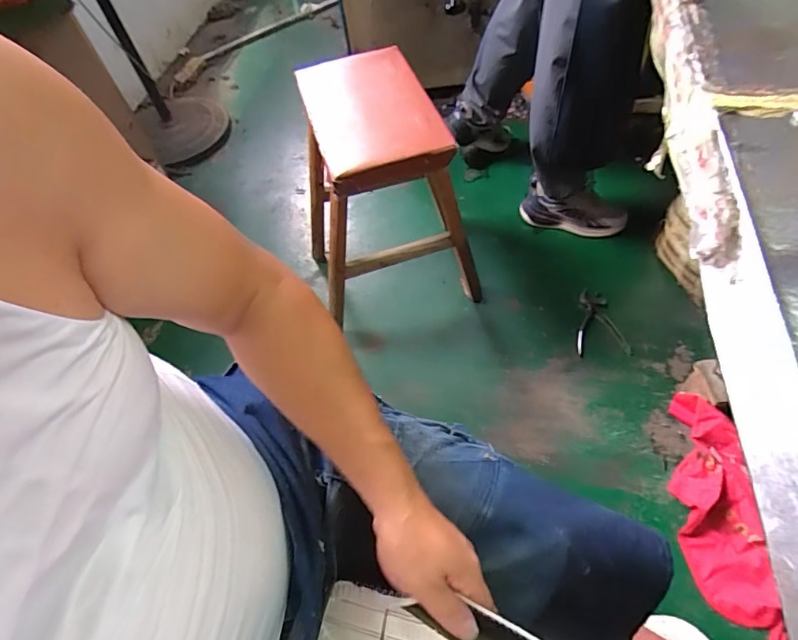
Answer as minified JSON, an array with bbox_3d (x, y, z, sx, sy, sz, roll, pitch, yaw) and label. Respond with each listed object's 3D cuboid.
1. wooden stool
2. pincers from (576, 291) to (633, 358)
[{"bbox_3d":[-0.014,-0.268,1.116,0.334,0.504,0.400,-17,55,-6],"label":"wooden stool"},{"bbox_3d":[0.479,0.010,1.169,0.118,0.036,0.187,-5,55,2],"label":"pincers"}]

